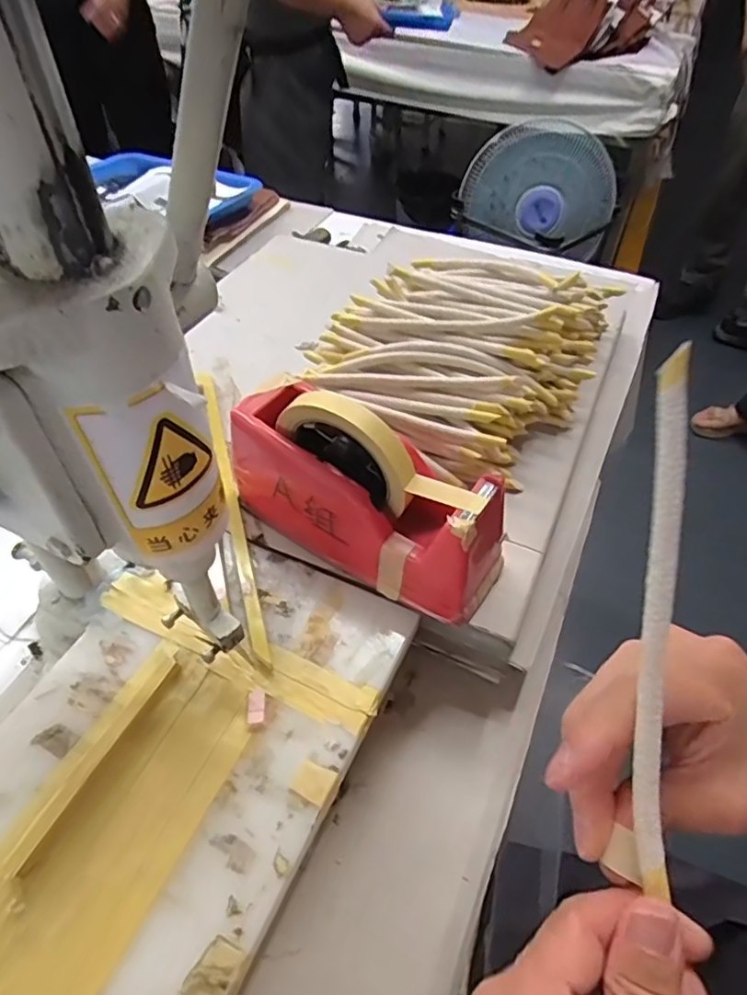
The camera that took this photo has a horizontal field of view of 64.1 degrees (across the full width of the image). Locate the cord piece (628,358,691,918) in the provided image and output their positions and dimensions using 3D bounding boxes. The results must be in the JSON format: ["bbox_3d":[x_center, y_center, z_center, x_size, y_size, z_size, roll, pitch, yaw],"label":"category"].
[{"bbox_3d":[0.106,0.042,0.217,0.010,0.008,0.189,4,88,2],"label":"cord piece"}]

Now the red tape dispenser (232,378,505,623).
[{"bbox_3d":[-0.006,-0.012,0.416,0.204,0.120,0.072,28,54,20],"label":"red tape dispenser"}]

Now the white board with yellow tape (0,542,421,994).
[{"bbox_3d":[-0.123,0.150,0.358,0.200,0.011,0.296,22,52,16],"label":"white board with yellow tape"}]

